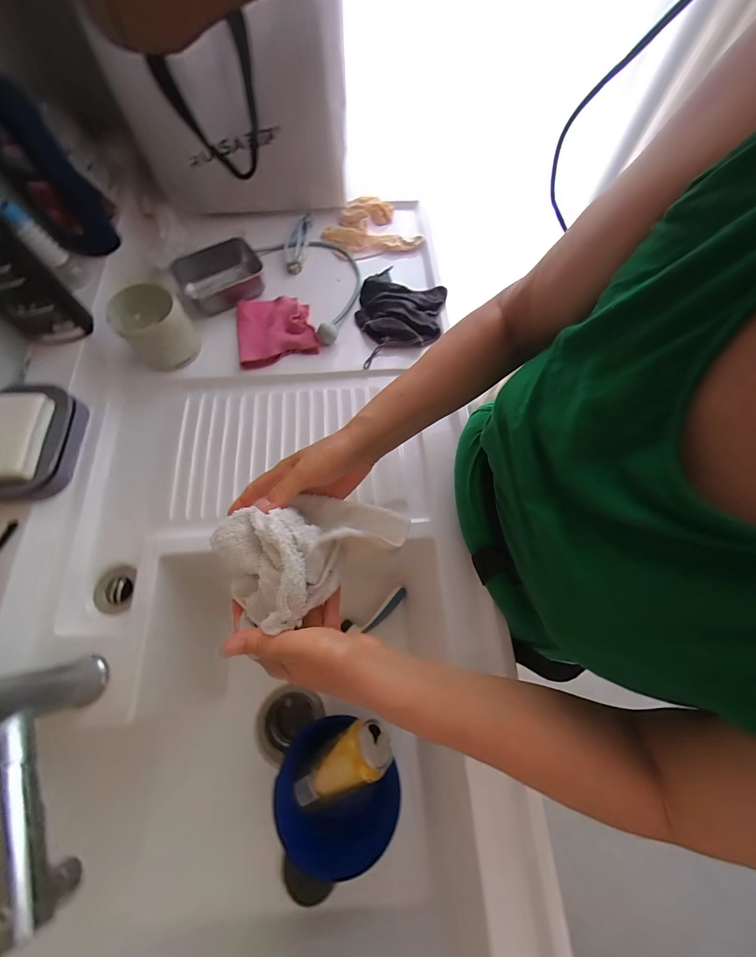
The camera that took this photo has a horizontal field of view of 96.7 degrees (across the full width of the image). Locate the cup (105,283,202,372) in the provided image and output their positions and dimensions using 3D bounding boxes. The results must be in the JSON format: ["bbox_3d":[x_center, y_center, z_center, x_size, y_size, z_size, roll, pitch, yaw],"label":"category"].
[{"bbox_3d":[-0.331,-0.226,0.505,0.096,0.072,0.095,-30,73,-12],"label":"cup"}]

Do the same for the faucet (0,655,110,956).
[{"bbox_3d":[-0.279,0.240,0.274,0.049,0.189,0.181,-35,74,-14],"label":"faucet"}]

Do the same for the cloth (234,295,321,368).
[{"bbox_3d":[-0.169,-0.244,0.546,0.123,0.033,0.120,-17,71,-8],"label":"cloth"}]

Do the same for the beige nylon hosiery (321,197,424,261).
[{"bbox_3d":[-0.024,-0.479,0.636,0.156,0.023,0.155,1,69,-2],"label":"beige nylon hosiery"}]

